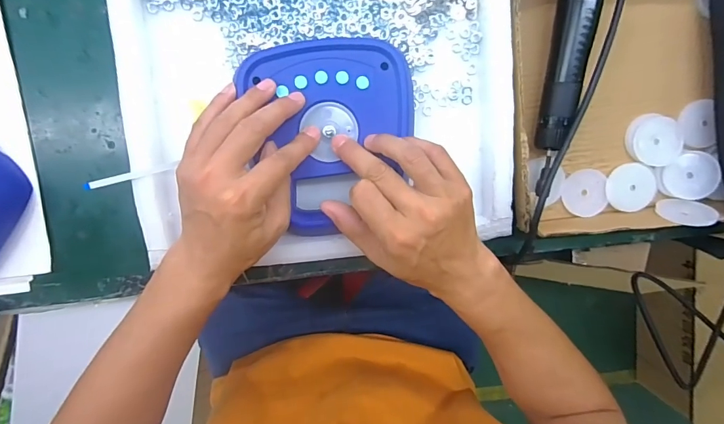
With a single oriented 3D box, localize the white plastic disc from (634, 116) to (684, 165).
[{"bbox_3d":[0.319,-0.076,0.416,0.050,0.005,0.051,0,98,-3],"label":"white plastic disc"}]

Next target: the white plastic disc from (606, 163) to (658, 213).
[{"bbox_3d":[0.294,-0.027,0.421,0.054,0.006,0.051,-6,99,-2],"label":"white plastic disc"}]

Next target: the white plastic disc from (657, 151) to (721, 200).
[{"bbox_3d":[0.353,-0.037,0.416,0.053,0.007,0.048,-36,83,14],"label":"white plastic disc"}]

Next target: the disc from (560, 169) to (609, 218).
[{"bbox_3d":[0.243,-0.020,0.422,0.047,0.004,0.050,0,97,3],"label":"disc"}]

